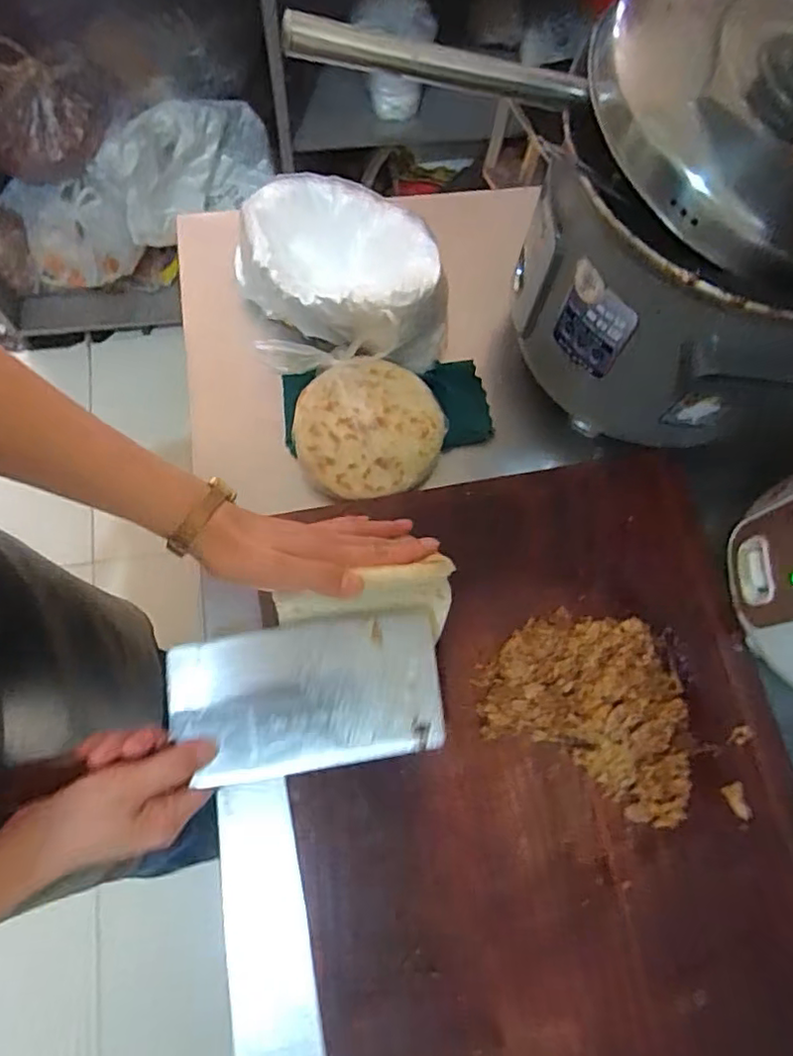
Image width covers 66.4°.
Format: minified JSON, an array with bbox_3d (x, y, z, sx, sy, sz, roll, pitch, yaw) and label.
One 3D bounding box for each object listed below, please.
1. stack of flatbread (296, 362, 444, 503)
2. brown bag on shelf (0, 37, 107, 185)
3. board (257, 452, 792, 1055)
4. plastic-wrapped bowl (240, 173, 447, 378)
[{"bbox_3d":[-0.024,-0.085,0.525,0.124,0.036,0.112,-7,75,-4],"label":"stack of flatbread"},{"bbox_3d":[-0.703,-0.813,1.188,0.267,0.231,0.135,-29,77,-12],"label":"brown bag on shelf"},{"bbox_3d":[0.125,0.240,0.443,0.377,0.040,0.579,-10,75,-5],"label":"board"},{"bbox_3d":[-0.050,-0.222,0.539,0.165,0.093,0.162,1,75,-2],"label":"plastic-wrapped bowl"}]

